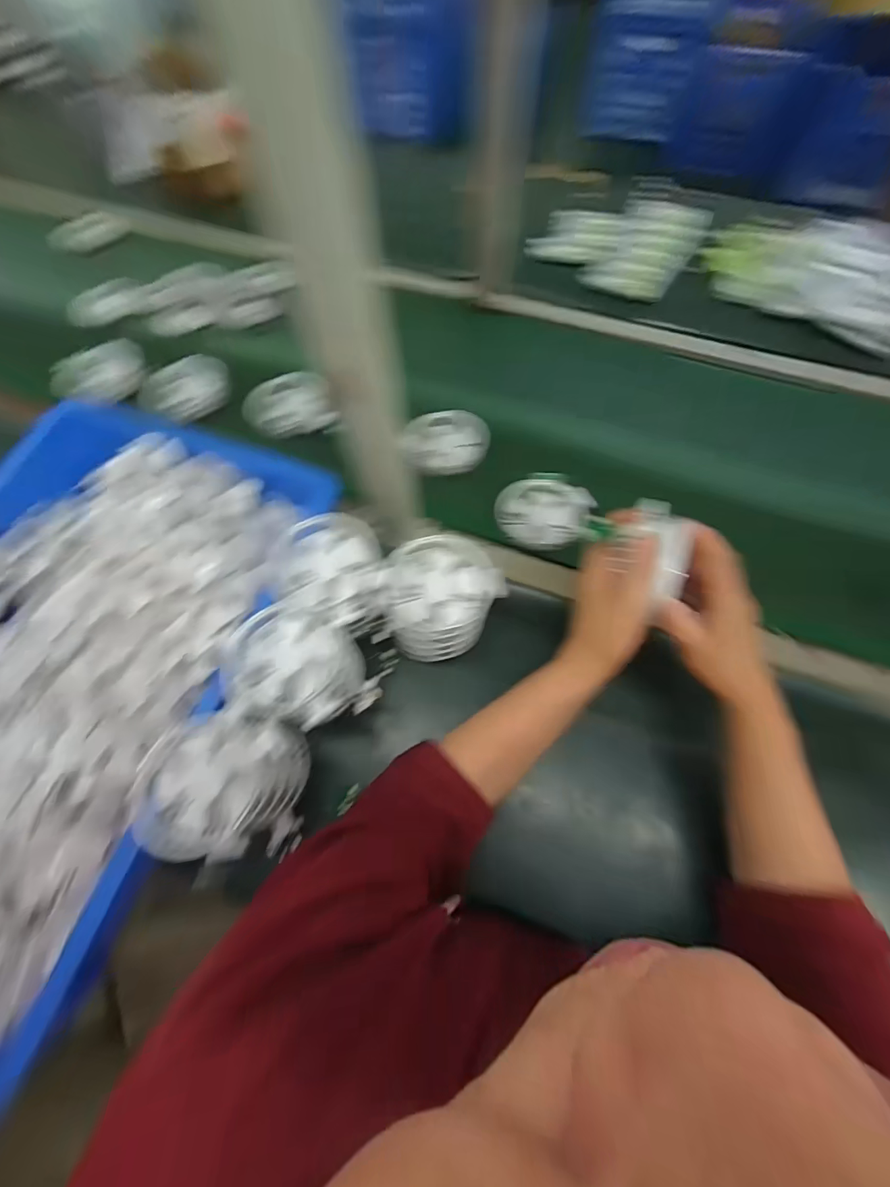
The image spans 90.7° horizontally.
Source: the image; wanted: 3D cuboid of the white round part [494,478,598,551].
[{"bbox_3d":[0.121,-0.096,0.525,0.113,0.023,0.089,-6,66,-2],"label":"white round part"}]

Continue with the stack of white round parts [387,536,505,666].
[{"bbox_3d":[0.002,0.009,0.434,0.111,0.100,0.091,-8,66,-2],"label":"stack of white round parts"}]

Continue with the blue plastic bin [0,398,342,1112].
[{"bbox_3d":[-0.382,0.072,0.431,0.438,0.073,0.592,17,68,8],"label":"blue plastic bin"}]

